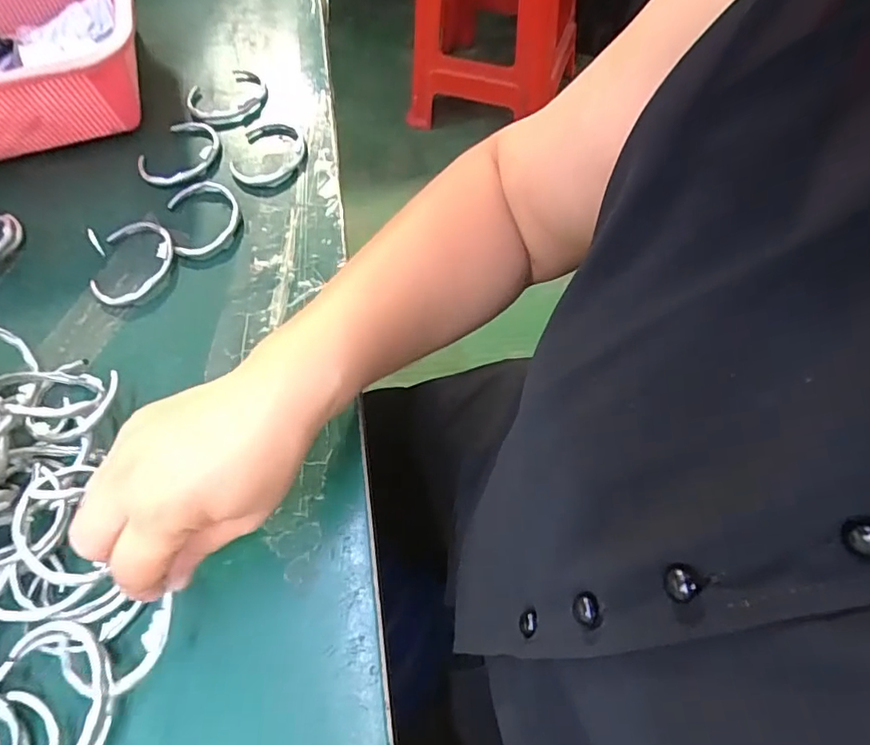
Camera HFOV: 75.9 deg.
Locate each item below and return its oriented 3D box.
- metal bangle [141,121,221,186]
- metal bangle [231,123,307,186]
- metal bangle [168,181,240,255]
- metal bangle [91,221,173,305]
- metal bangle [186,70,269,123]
[{"bbox_3d":[-0.202,-0.175,0.440,0.059,0.007,0.065,-10,63,-3],"label":"metal bangle"},{"bbox_3d":[-0.129,-0.170,0.436,0.052,0.008,0.063,11,64,8],"label":"metal bangle"},{"bbox_3d":[-0.170,-0.116,0.412,0.049,0.005,0.066,-19,64,-7],"label":"metal bangle"},{"bbox_3d":[-0.213,-0.079,0.395,0.054,0.010,0.068,5,64,5],"label":"metal bangle"},{"bbox_3d":[-0.175,-0.232,0.469,0.065,0.008,0.062,-27,65,-11],"label":"metal bangle"}]

